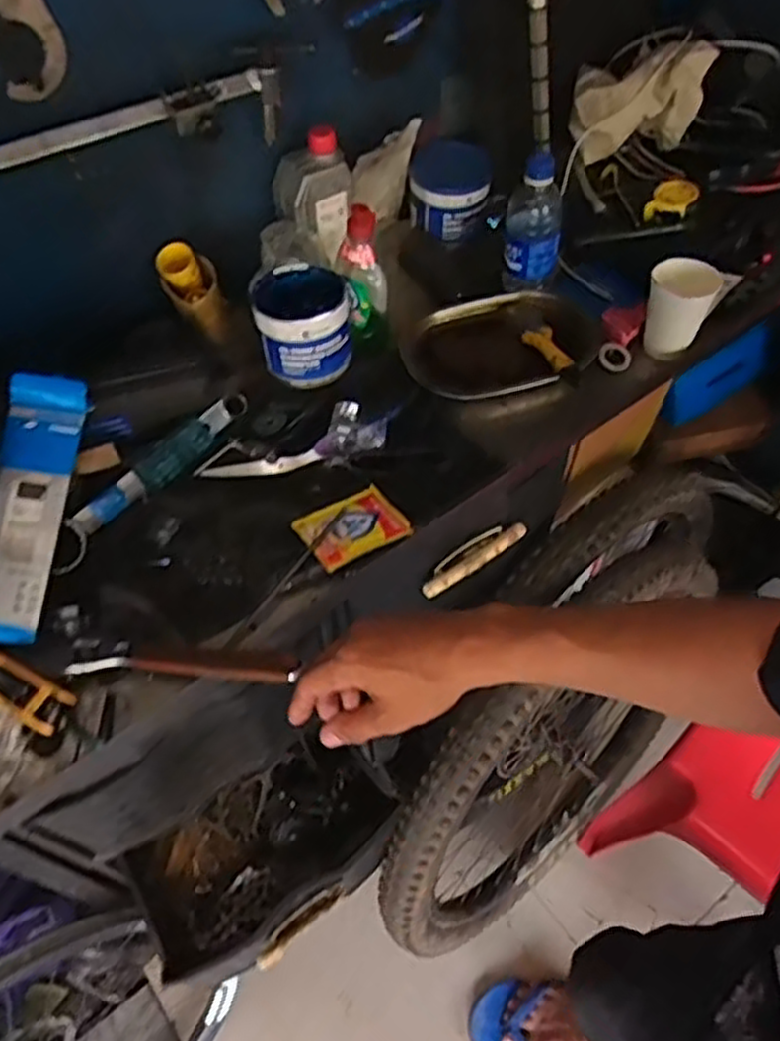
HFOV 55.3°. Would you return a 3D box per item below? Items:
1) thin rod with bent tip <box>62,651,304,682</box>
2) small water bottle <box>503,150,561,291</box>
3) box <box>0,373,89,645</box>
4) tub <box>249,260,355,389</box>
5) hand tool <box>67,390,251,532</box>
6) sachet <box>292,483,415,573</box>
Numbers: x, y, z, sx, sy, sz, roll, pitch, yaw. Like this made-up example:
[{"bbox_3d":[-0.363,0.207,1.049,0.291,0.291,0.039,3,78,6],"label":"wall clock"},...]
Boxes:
[{"bbox_3d":[-0.168,0.118,0.613,0.191,0.014,0.027,0,52,7],"label":"thin rod with bent tip"},{"bbox_3d":[0.165,-0.339,0.859,0.062,0.148,0.055,6,56,6],"label":"small water bottle"},{"bbox_3d":[-0.327,-0.015,0.663,0.064,0.029,0.244,3,71,4],"label":"box"},{"bbox_3d":[-0.093,-0.218,0.820,0.101,0.085,0.108,-1,55,1],"label":"tub"},{"bbox_3d":[-0.228,-0.062,0.752,0.034,0.029,0.206,32,62,22],"label":"hand tool"},{"bbox_3d":[-0.037,0.004,0.704,0.091,0.010,0.082,-26,44,-21],"label":"sachet"}]

